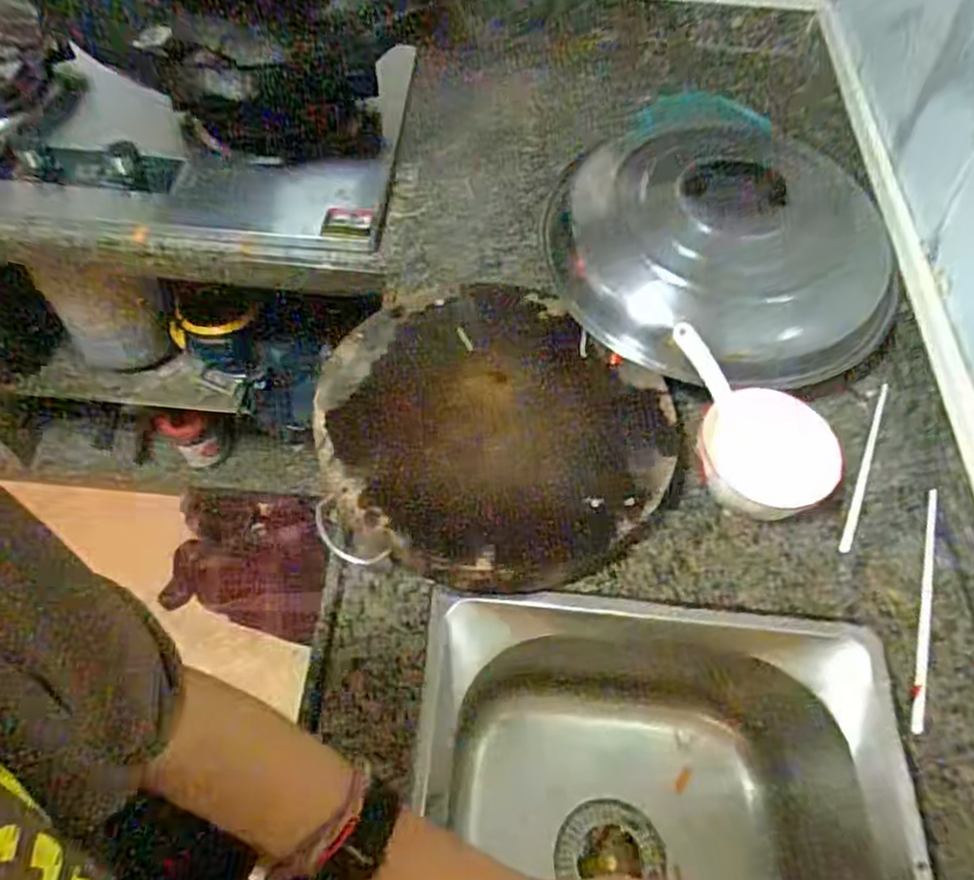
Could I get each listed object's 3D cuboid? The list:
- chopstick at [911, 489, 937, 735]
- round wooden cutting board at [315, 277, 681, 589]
[{"bbox_3d":[0.402,0.148,0.642,0.010,0.007,0.242,20,60,9],"label":"chopstick"},{"bbox_3d":[0.011,-0.018,0.692,0.325,0.057,0.331,1,58,-2],"label":"round wooden cutting board"}]

